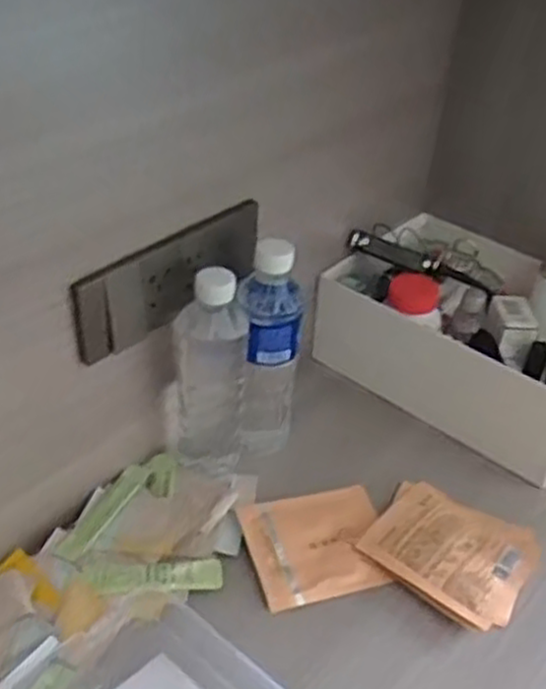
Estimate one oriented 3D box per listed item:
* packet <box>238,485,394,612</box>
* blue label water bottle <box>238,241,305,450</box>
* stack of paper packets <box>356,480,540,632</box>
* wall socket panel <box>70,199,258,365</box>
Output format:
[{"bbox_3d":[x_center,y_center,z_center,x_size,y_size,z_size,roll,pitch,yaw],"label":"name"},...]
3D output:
[{"bbox_3d":[0.041,0.172,0.693,0.120,0.008,0.108,-7,43,-16],"label":"packet"},{"bbox_3d":[-0.005,0.004,0.729,0.060,0.222,0.056,6,39,1],"label":"blue label water bottle"},{"bbox_3d":[0.154,0.177,0.686,0.132,0.017,0.113,28,45,22],"label":"stack of paper packets"},{"bbox_3d":[-0.081,-0.052,0.648,0.017,0.075,0.185,26,43,37],"label":"wall socket panel"}]

